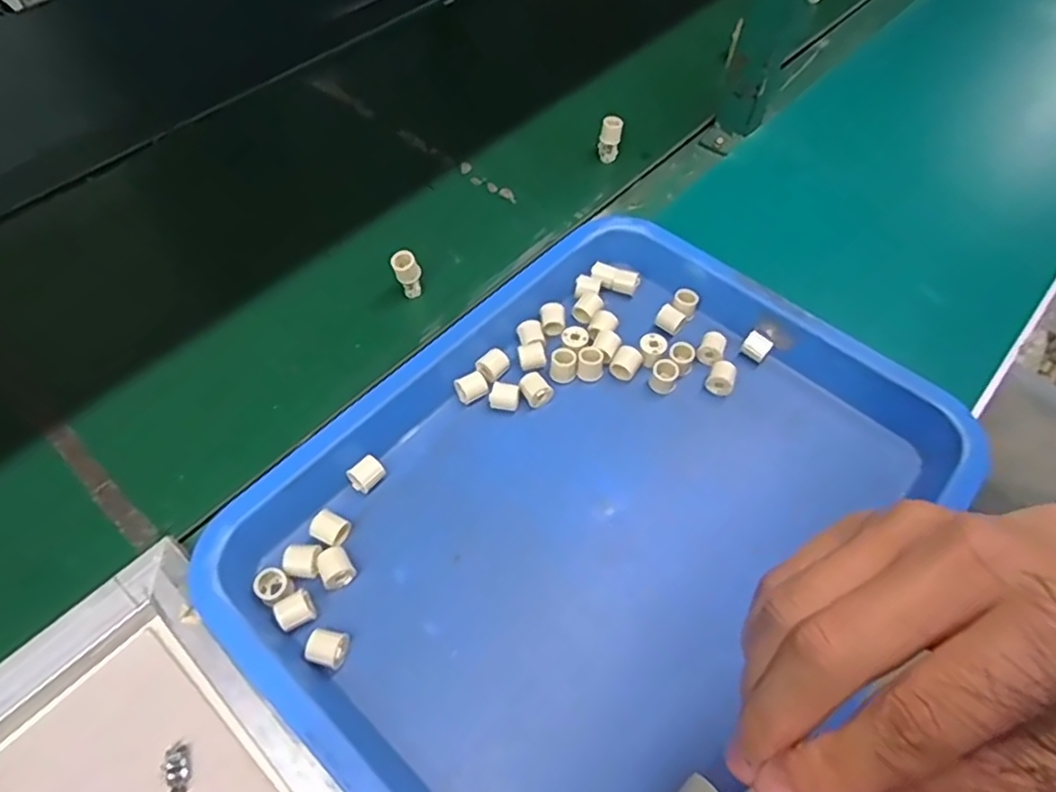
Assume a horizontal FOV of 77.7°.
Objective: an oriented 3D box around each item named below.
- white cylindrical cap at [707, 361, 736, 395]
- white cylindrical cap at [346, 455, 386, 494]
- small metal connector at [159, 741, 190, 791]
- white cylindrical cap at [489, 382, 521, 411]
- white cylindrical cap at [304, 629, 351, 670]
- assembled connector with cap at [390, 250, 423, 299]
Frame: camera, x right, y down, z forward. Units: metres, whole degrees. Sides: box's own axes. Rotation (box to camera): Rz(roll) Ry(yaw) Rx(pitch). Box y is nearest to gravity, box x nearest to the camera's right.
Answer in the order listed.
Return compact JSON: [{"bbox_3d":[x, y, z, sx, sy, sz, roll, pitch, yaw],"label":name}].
[{"bbox_3d":[0.145,-0.013,0.492,0.018,0.019,0.020,16,58,10],"label":"white cylindrical cap"},{"bbox_3d":[-0.110,0.053,0.444,0.022,0.016,0.017,-39,65,-23],"label":"white cylindrical cap"},{"bbox_3d":[-0.191,0.202,0.354,0.014,0.004,0.026,-17,57,-13],"label":"small metal connector"},{"bbox_3d":[-0.017,0.001,0.480,0.020,0.017,0.017,5,57,3],"label":"white cylindrical cap"},{"bbox_3d":[-0.117,0.147,0.384,0.022,0.014,0.021,11,57,6],"label":"white cylindrical cap"},{"bbox_3d":[-0.099,-0.100,0.541,0.022,0.038,0.016,-11,58,-8],"label":"assembled connector with cap"}]

